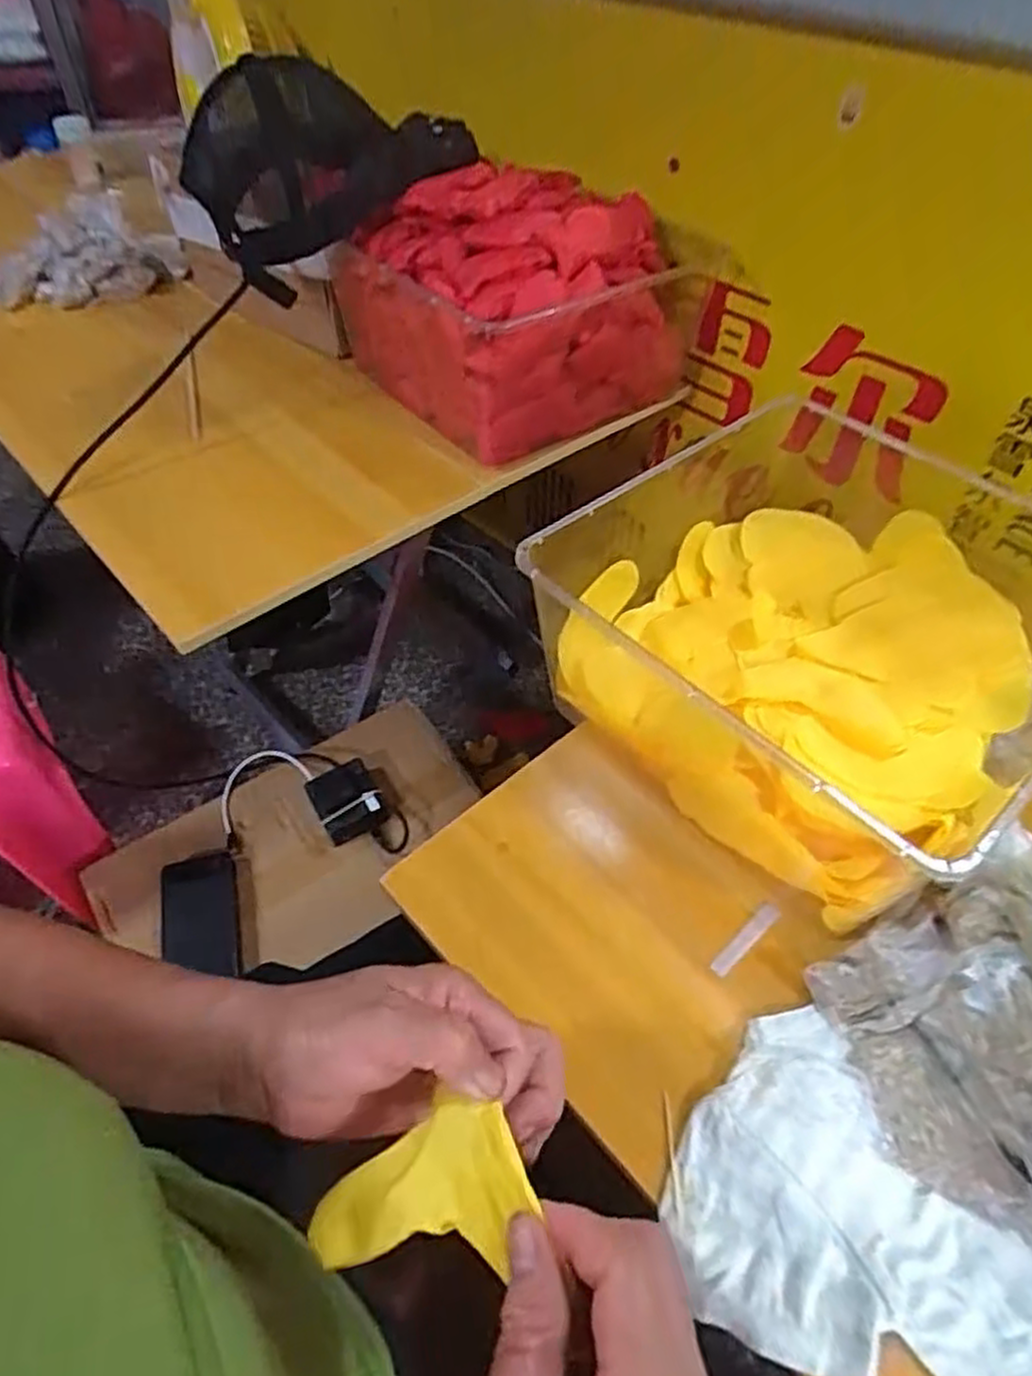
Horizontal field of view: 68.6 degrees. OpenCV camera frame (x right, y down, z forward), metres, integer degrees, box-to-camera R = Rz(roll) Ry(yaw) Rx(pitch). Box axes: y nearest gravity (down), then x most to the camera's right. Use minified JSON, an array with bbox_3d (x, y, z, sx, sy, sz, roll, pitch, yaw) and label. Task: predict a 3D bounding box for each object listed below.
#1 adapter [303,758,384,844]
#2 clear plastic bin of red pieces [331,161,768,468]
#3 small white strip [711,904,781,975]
[{"bbox_3d":[-0.194,0.126,0.862,0.068,0.027,0.088,-23,54,-18],"label":"adapter"},{"bbox_3d":[0.019,-0.395,0.760,0.323,0.178,0.273,-29,56,-23],"label":"clear plastic bin of red pieces"},{"bbox_3d":[0.139,0.152,0.458,0.059,0.004,0.011,-35,59,-26],"label":"small white strip"}]

